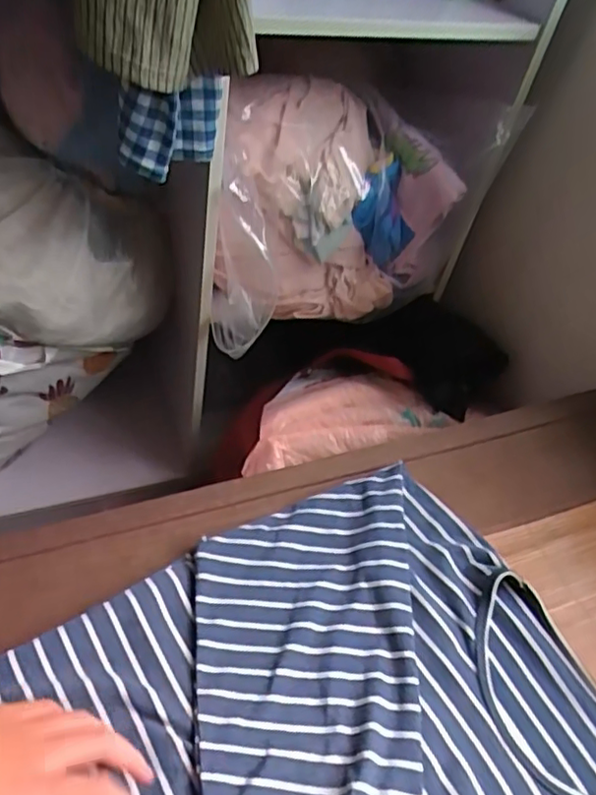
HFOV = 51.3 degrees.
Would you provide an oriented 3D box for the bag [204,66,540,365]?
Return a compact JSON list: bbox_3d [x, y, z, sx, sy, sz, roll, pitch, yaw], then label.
[{"bbox_3d":[0.059,-0.249,0.825,0.366,0.258,0.175,-14,53,-23],"label":"bag"}]

